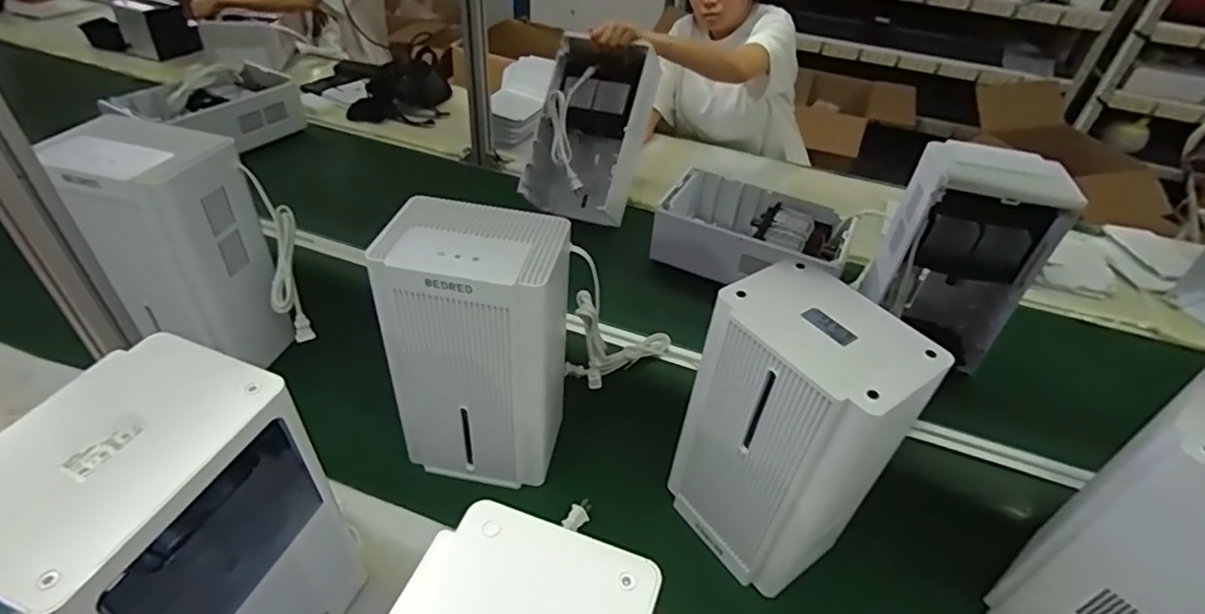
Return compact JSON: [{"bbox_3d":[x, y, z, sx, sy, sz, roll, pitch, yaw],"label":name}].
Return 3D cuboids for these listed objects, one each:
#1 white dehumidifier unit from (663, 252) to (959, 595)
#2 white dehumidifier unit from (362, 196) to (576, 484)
[{"bbox_3d":[0.201,0.148,0.691,0.134,0.342,0.193,-19,46,-30],"label":"white dehumidifier unit"},{"bbox_3d":[-0.151,0.049,0.752,0.195,0.323,0.135,10,38,3],"label":"white dehumidifier unit"}]

